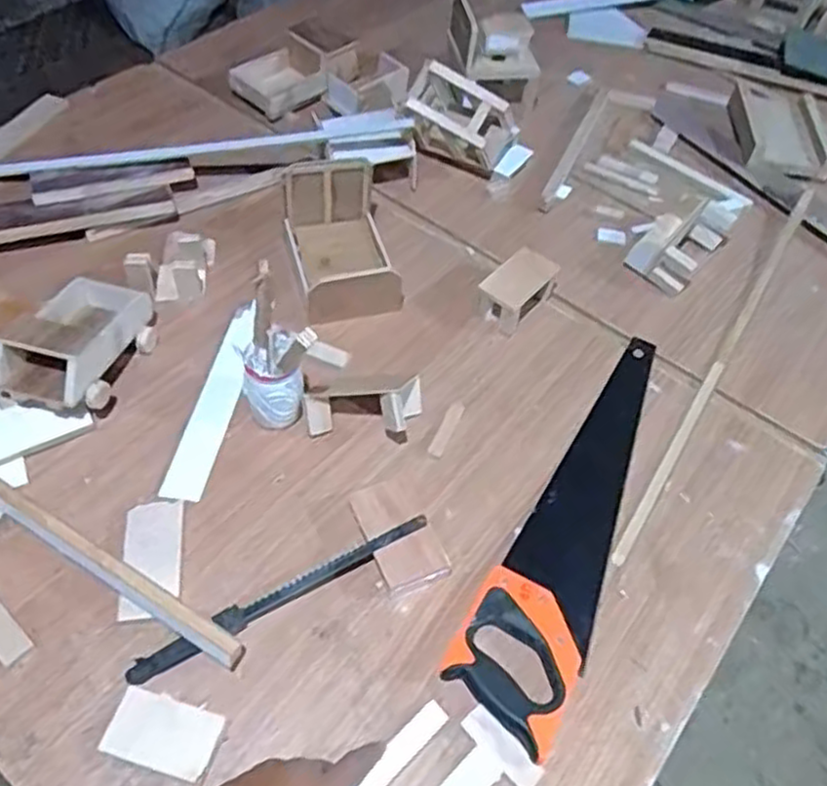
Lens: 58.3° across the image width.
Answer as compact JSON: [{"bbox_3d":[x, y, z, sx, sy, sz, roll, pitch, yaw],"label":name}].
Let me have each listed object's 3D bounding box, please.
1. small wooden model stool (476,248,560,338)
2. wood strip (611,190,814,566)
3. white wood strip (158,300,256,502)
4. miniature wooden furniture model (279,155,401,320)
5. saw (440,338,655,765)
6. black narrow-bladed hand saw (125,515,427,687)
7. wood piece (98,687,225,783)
[{"bbox_3d":[0.138,-0.137,0.963,0.060,0.061,0.110,38,60,23],"label":"small wooden model stool"},{"bbox_3d":[0.410,-0.062,0.960,0.017,0.015,0.725,29,57,18],"label":"wood strip"},{"bbox_3d":[-0.224,0.004,0.862,0.047,0.011,0.269,10,53,5],"label":"white wood strip"},{"bbox_3d":[-0.094,-0.191,0.956,0.126,0.097,0.199,-14,68,-13],"label":"miniature wooden furniture model"},{"bbox_3d":[0.199,0.120,0.800,0.119,0.028,0.522,27,56,17],"label":"saw"},{"bbox_3d":[-0.123,0.193,0.710,0.303,0.027,0.020,-25,58,-20],"label":"black narrow-bladed hand saw"},{"bbox_3d":[-0.214,0.292,0.635,0.091,0.014,0.055,13,53,7],"label":"wood piece"}]

